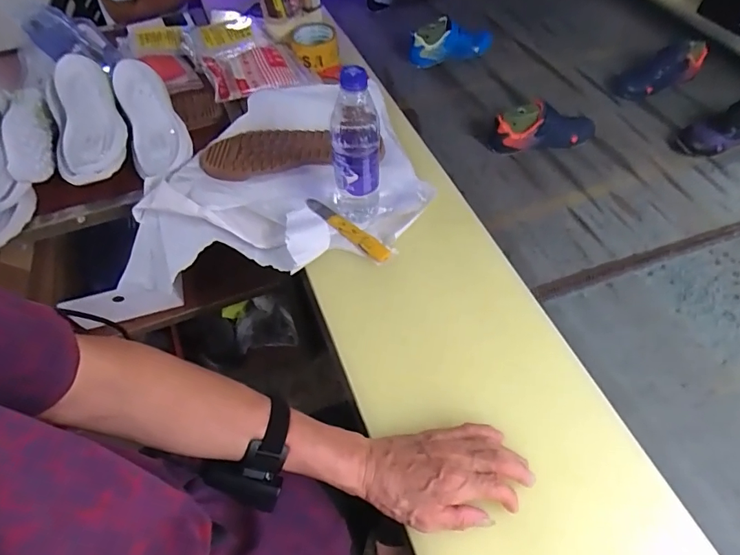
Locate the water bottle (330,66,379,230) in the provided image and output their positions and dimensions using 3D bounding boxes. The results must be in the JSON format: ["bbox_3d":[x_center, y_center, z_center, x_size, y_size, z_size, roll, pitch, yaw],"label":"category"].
[{"bbox_3d":[-0.018,-0.161,0.579,0.070,0.212,0.054,-1,54,2],"label":"water bottle"}]

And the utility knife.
[{"bbox_3d":[-0.034,-0.072,0.653,0.154,0.011,0.024,36,62,29],"label":"utility knife"}]

